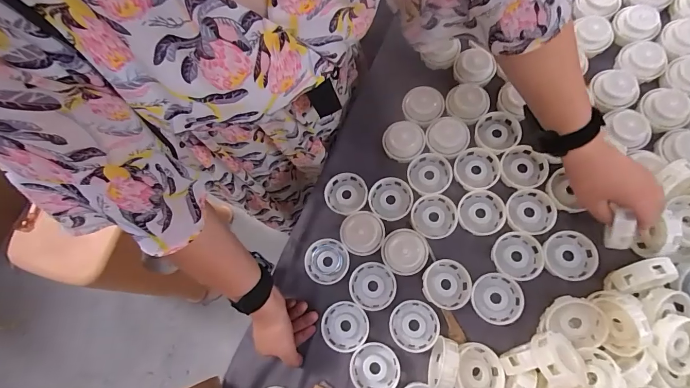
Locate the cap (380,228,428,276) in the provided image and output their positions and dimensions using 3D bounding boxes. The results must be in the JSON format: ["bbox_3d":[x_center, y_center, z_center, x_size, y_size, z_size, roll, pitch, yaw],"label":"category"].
[{"bbox_3d":[0.081,0.078,0.477,0.060,0.025,0.059,-1,72,2],"label":"cap"}]

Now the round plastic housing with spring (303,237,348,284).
[{"bbox_3d":[-0.026,0.096,0.503,0.061,0.009,0.060,-1,72,2],"label":"round plastic housing with spring"}]

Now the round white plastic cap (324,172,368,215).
[{"bbox_3d":[0.001,-0.001,0.527,0.062,0.020,0.061,-1,72,2],"label":"round white plastic cap"}]

